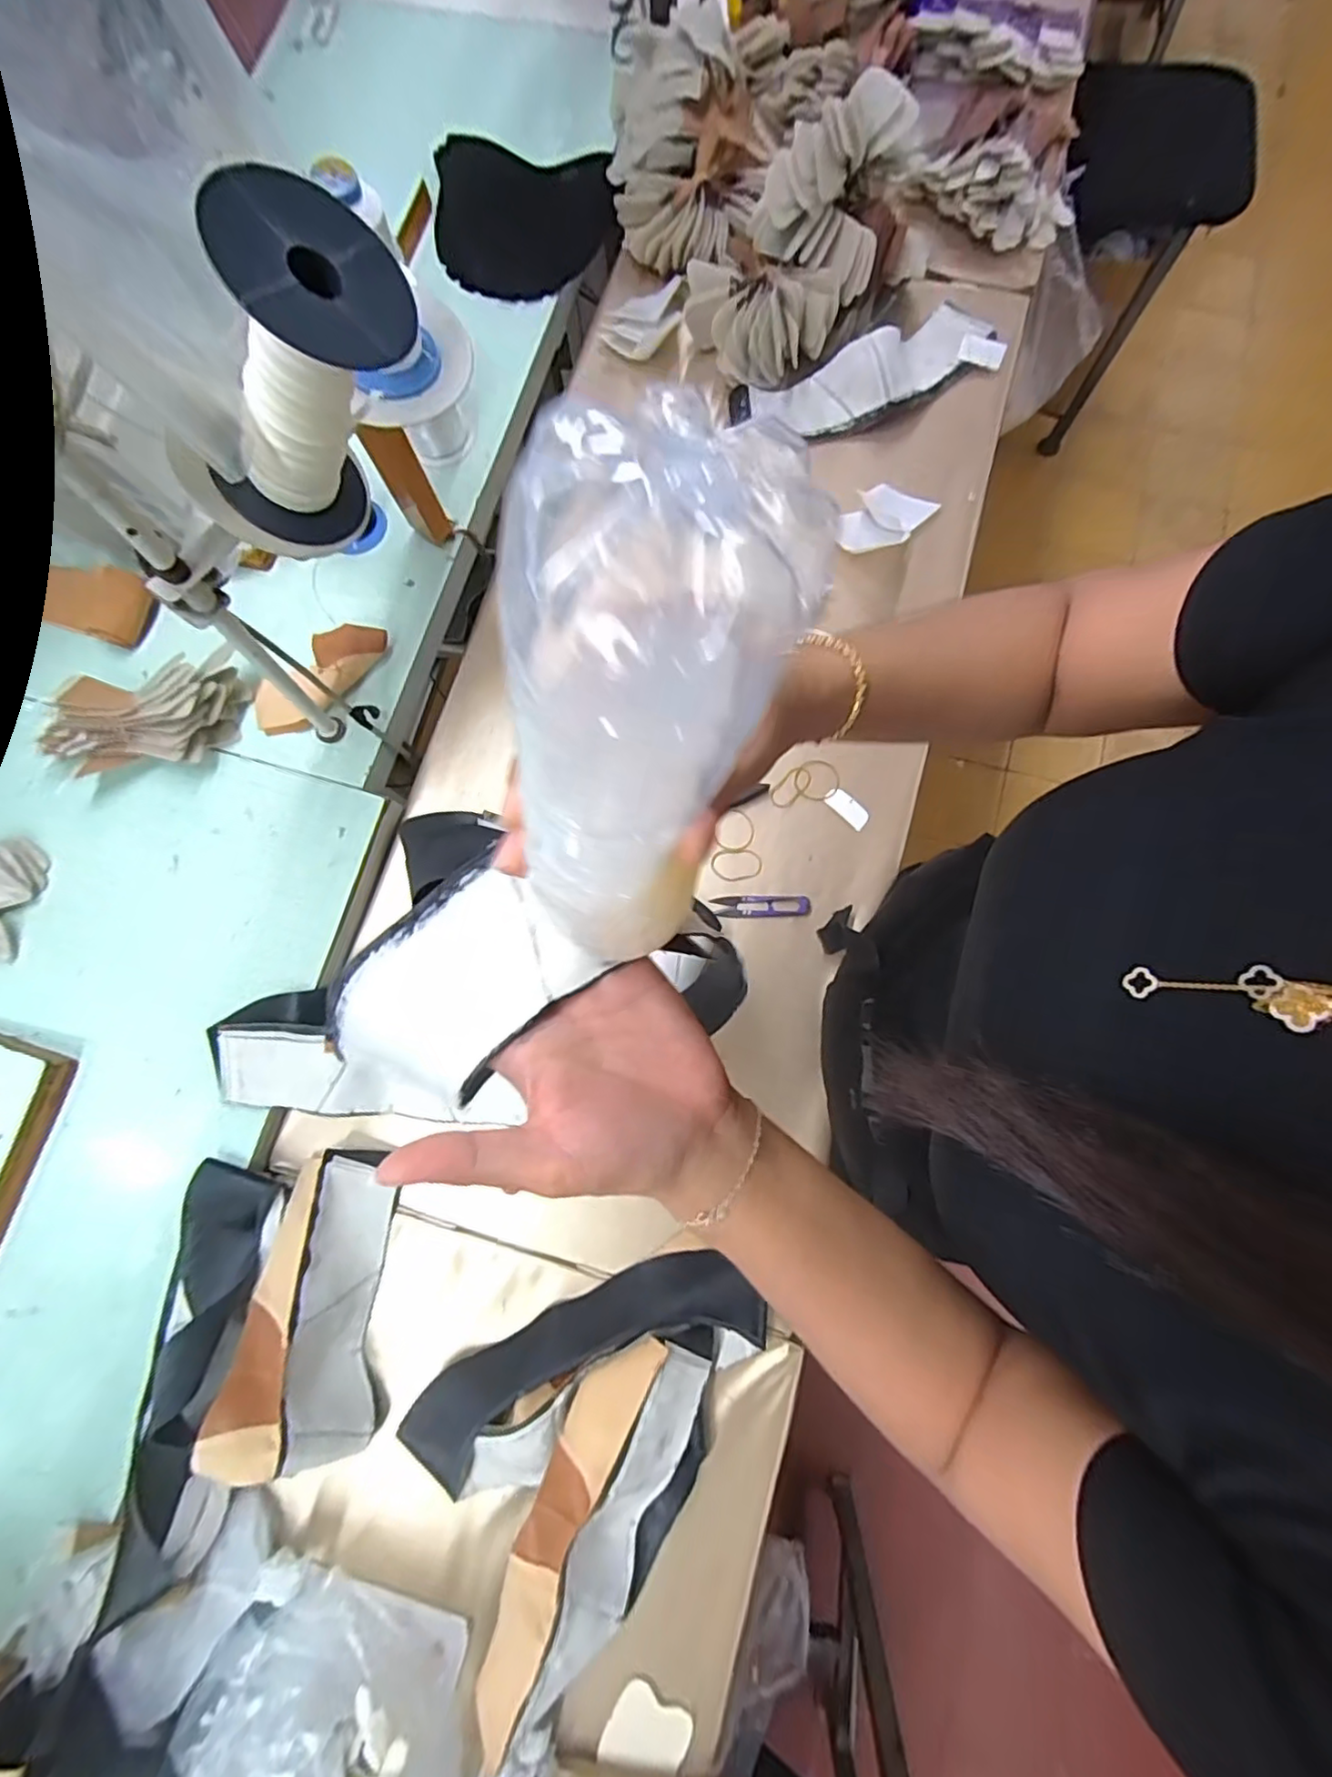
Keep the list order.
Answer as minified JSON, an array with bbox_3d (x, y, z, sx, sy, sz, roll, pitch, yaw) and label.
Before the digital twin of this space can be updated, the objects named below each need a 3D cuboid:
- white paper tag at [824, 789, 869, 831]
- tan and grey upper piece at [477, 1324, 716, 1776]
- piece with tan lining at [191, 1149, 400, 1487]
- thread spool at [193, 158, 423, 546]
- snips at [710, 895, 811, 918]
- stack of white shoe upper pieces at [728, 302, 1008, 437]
[{"bbox_3d":[0.194,-0.085,0.675,0.051,0.004,0.021,41,97,2],"label":"white paper tag"},{"bbox_3d":[-0.059,0.531,0.519,0.112,0.066,0.337,22,81,6],"label":"tan and grey upper piece"},{"bbox_3d":[-0.312,0.360,0.551,0.112,0.089,0.236,-2,79,2],"label":"piece with tan lining"},{"bbox_3d":[-0.222,-0.296,0.392,0.095,0.179,0.092,-6,78,-32],"label":"thread spool"},{"bbox_3d":[0.099,0.018,0.656,0.100,0.004,0.023,-1,79,2],"label":"snips"},{"bbox_3d":[0.241,-0.607,0.749,0.330,0.039,0.099,-23,79,-3],"label":"stack of white shoe upper pieces"}]

